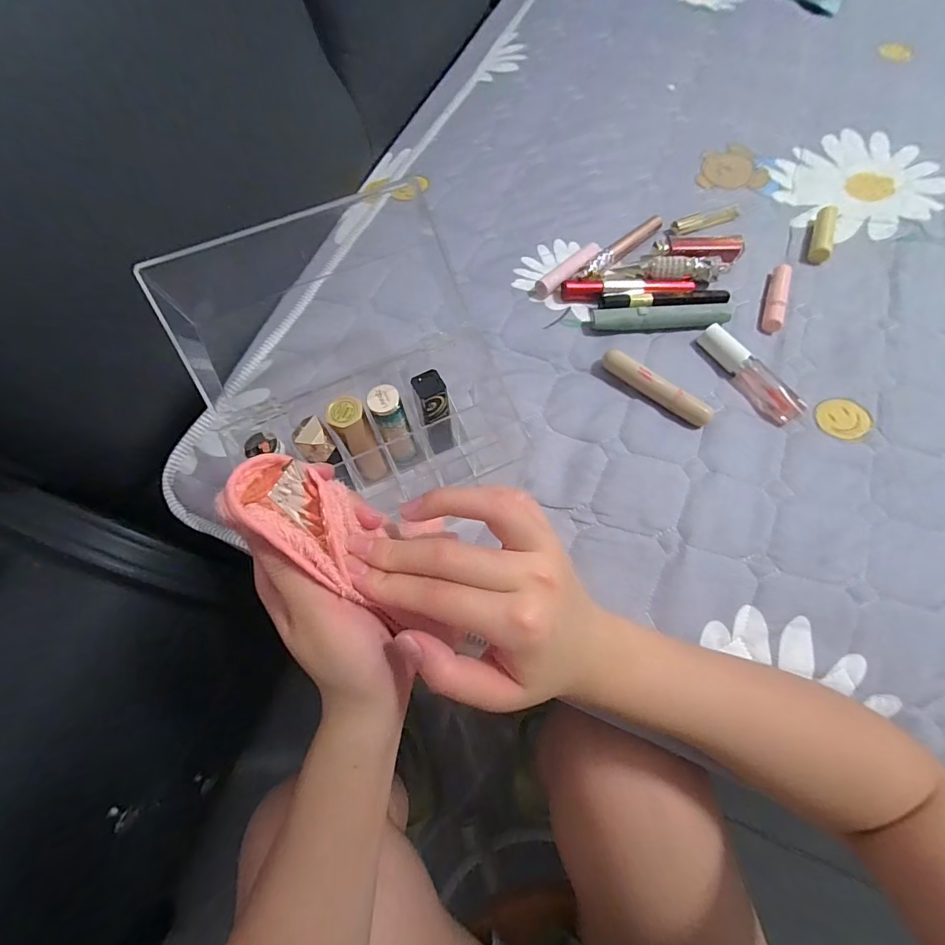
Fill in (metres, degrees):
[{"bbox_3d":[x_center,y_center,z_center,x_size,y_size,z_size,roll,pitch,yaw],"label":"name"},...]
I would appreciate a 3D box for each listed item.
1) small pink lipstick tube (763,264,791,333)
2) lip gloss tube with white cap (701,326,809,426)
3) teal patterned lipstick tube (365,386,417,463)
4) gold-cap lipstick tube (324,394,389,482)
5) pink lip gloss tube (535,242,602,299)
[{"bbox_3d":[0.301,-0.176,0.427,0.016,0.013,0.091,22,69,9],"label":"small pink lipstick tube"},{"bbox_3d":[0.246,-0.088,0.384,0.022,0.021,0.105,-33,71,-12],"label":"lip gloss tube with white cap"},{"bbox_3d":[-0.058,-0.033,0.323,0.021,0.085,0.021,-18,69,-7],"label":"teal patterned lipstick tube"},{"bbox_3d":[-0.081,-0.022,0.318,0.023,0.087,0.026,-23,69,-9],"label":"gold-cap lipstick tube"},{"bbox_3d":[0.095,-0.201,0.430,0.084,0.015,0.019,-41,73,-15],"label":"pink lip gloss tube"}]

